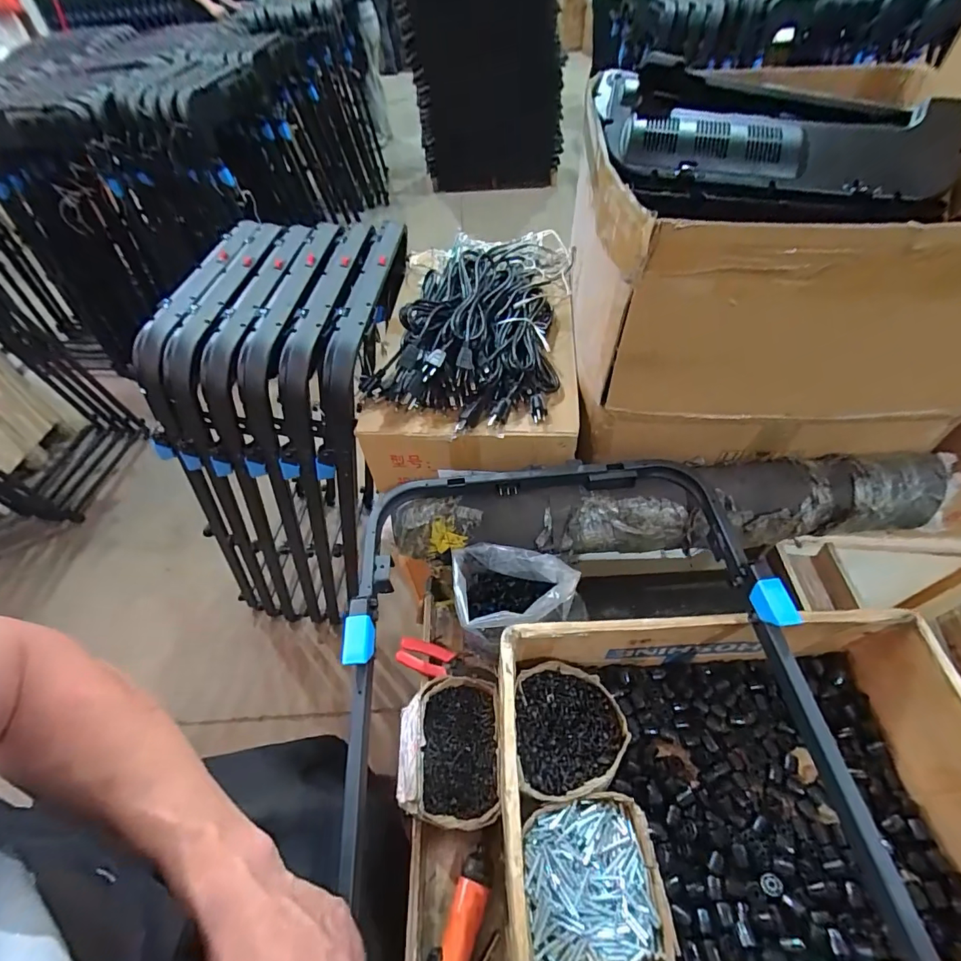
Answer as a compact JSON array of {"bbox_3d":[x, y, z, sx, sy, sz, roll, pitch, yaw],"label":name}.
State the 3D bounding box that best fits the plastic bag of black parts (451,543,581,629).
[{"bbox_3d":[0.049,0.178,0.711,0.181,0.121,0.126,0,53,4],"label":"plastic bag of black parts"}]

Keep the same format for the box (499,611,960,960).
[{"bbox_3d":[0.302,0.360,0.547,0.537,0.165,0.342,-3,53,2],"label":"box"}]

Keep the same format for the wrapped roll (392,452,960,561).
[{"bbox_3d":[0.287,0.040,0.708,0.841,0.102,0.126,-5,53,0],"label":"wrapped roll"}]

